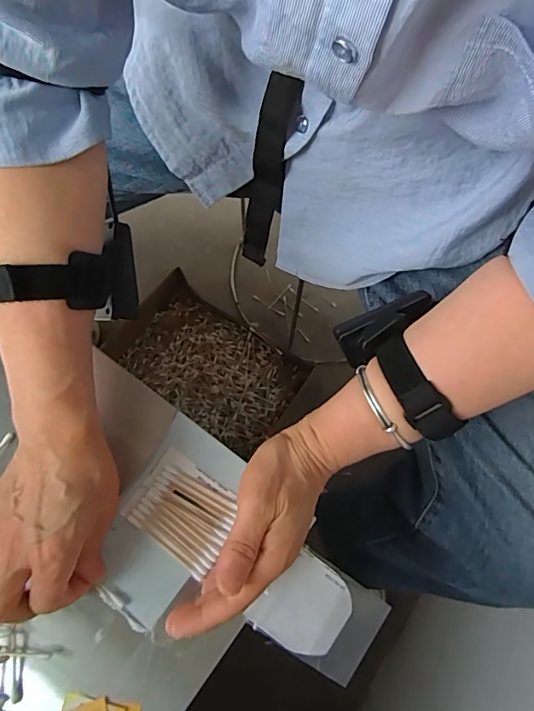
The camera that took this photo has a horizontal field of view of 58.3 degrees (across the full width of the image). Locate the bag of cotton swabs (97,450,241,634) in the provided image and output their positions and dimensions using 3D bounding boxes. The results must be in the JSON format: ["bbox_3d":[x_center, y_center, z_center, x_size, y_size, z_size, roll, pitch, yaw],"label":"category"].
[{"bbox_3d":[-0.080,0.135,0.359,0.080,0.007,0.111,35,77,9],"label":"bag of cotton swabs"}]

